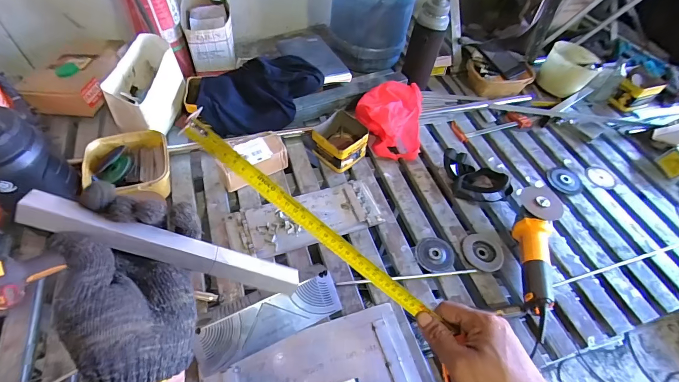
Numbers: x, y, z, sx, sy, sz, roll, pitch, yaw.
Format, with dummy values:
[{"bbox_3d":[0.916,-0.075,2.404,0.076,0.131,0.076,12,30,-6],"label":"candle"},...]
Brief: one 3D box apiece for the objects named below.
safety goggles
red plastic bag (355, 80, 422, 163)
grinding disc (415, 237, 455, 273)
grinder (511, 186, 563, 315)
[{"bbox_3d":[0.355,-0.030,0.908,0.191,0.107,0.099,27,55,-2],"label":"safety goggles"},{"bbox_3d":[0.143,-0.206,0.975,0.183,0.116,0.185,8,53,0],"label":"red plastic bag"},{"bbox_3d":[0.224,0.147,0.793,0.089,0.017,0.080,7,53,0],"label":"grinding disc"},{"bbox_3d":[0.442,0.131,0.772,0.075,0.098,0.293,21,54,10],"label":"grinder"}]

